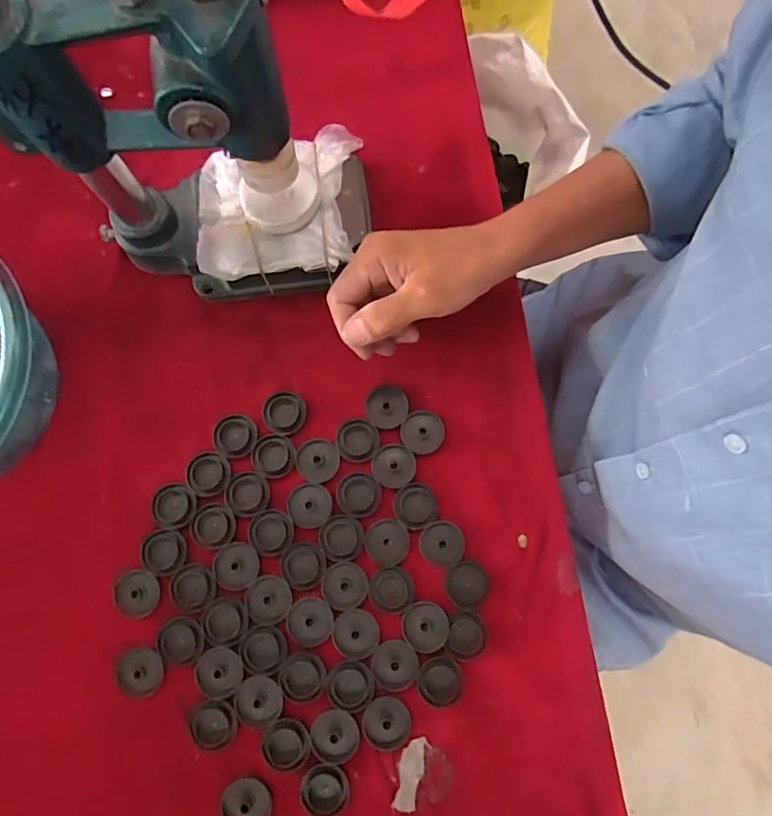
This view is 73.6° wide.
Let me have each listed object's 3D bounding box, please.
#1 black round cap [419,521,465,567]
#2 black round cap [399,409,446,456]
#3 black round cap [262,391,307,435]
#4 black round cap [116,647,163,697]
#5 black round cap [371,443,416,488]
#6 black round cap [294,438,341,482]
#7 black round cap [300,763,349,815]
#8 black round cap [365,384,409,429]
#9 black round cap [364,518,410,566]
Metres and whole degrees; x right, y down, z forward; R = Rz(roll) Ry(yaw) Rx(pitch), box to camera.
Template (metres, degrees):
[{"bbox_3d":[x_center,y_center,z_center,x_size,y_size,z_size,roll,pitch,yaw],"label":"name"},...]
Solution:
[{"bbox_3d":[0.041,0.100,0.380,0.033,0.004,0.031,0,80,0],"label":"black round cap"},{"bbox_3d":[0.029,0.018,0.396,0.033,0.004,0.033,0,80,0],"label":"black round cap"},{"bbox_3d":[-0.078,0.003,0.396,0.032,0.004,0.033,0,80,0],"label":"black round cap"},{"bbox_3d":[-0.173,0.187,0.362,0.029,0.005,0.030,0,80,0],"label":"black round cap"},{"bbox_3d":[0.006,0.043,0.391,0.033,0.004,0.032,0,80,0],"label":"black round cap"},{"bbox_3d":[-0.052,0.040,0.390,0.032,0.004,0.033,0,80,0],"label":"black round cap"},{"bbox_3d":[-0.042,0.261,0.352,0.032,0.009,0.034,0,80,0],"label":"black round cap"},{"bbox_3d":[0.000,-0.001,0.399,0.032,0.004,0.034,0,80,0],"label":"black round cap"},{"bbox_3d":[0.001,0.099,0.378,0.032,0.004,0.032,0,80,0],"label":"black round cap"}]

